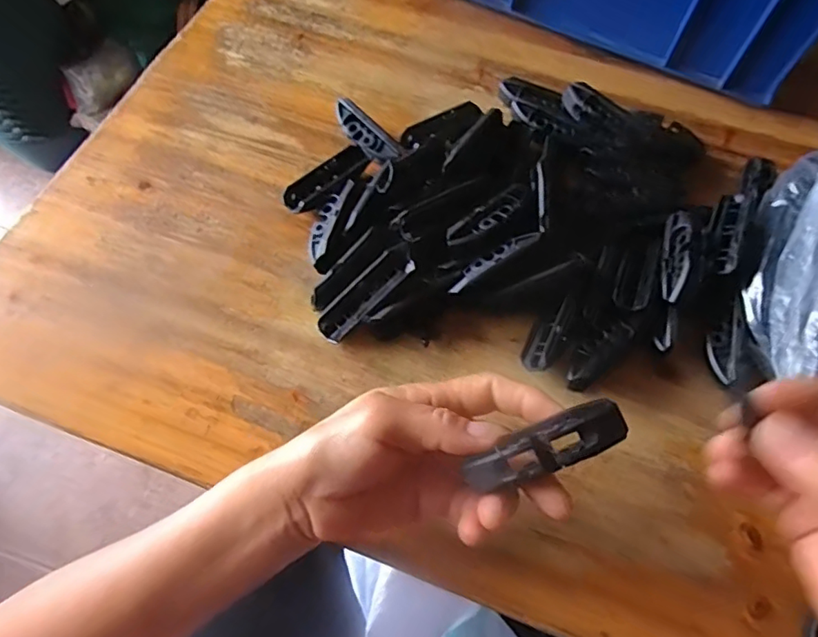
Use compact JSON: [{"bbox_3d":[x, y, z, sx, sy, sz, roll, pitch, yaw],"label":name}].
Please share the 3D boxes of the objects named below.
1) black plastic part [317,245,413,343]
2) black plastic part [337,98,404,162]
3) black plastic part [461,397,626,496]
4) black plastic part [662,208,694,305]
[{"bbox_3d":[-0.026,-0.015,0.347,0.076,0.013,0.020,-46,72,0],"label":"black plastic part"},{"bbox_3d":[-0.033,-0.139,0.409,0.065,0.010,0.022,44,99,12],"label":"black plastic part"},{"bbox_3d":[0.059,0.056,0.236,0.070,0.015,0.020,-26,66,7],"label":"black plastic part"},{"bbox_3d":[0.175,-0.044,0.355,0.013,0.013,0.072,17,64,6],"label":"black plastic part"}]

